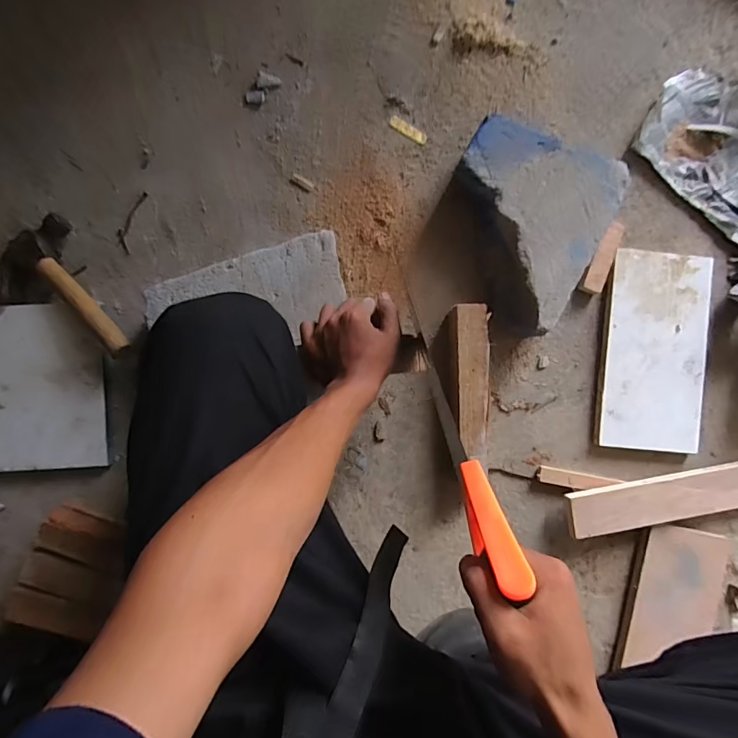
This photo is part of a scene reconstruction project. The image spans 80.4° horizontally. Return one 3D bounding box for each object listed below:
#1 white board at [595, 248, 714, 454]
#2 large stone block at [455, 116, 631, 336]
[{"bbox_3d":[0.395,-0.024,0.605,0.140,0.021,0.268,5,89,-1],"label":"white board"},{"bbox_3d":[0.193,-0.184,0.573,0.193,0.075,0.221,25,88,0],"label":"large stone block"}]

